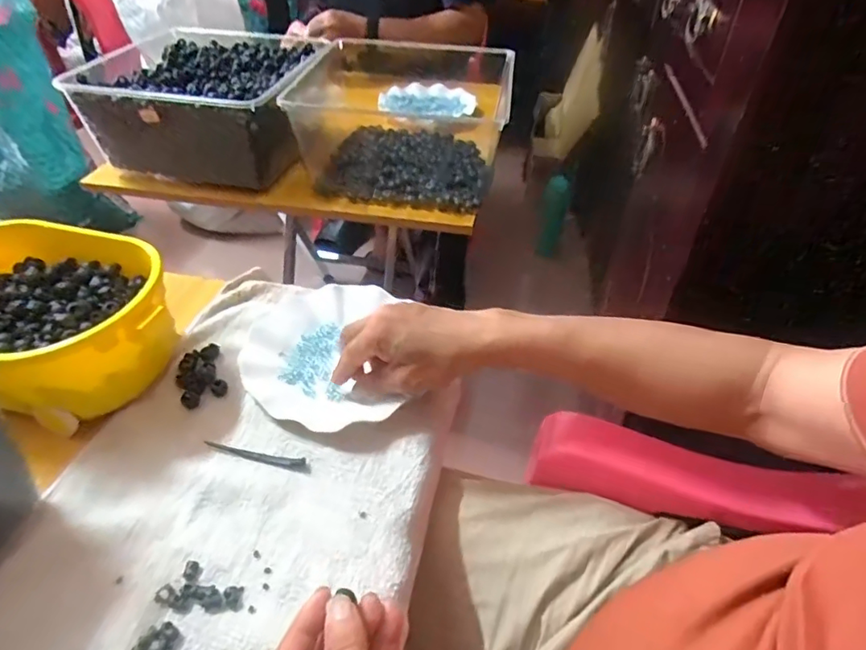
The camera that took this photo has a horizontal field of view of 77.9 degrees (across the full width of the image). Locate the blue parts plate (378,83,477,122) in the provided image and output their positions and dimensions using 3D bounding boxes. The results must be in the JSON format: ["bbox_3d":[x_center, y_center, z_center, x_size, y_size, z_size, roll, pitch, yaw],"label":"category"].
[{"bbox_3d":[-0.011,-0.426,1.026,0.141,0.031,0.154,29,48,27],"label":"blue parts plate"}]

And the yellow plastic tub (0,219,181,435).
[{"bbox_3d":[-0.352,0.000,0.489,0.243,0.103,0.158,13,43,13],"label":"yellow plastic tub"}]

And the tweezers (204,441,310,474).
[{"bbox_3d":[-0.147,0.109,0.448,0.092,0.005,0.010,10,42,9],"label":"tweezers"}]

